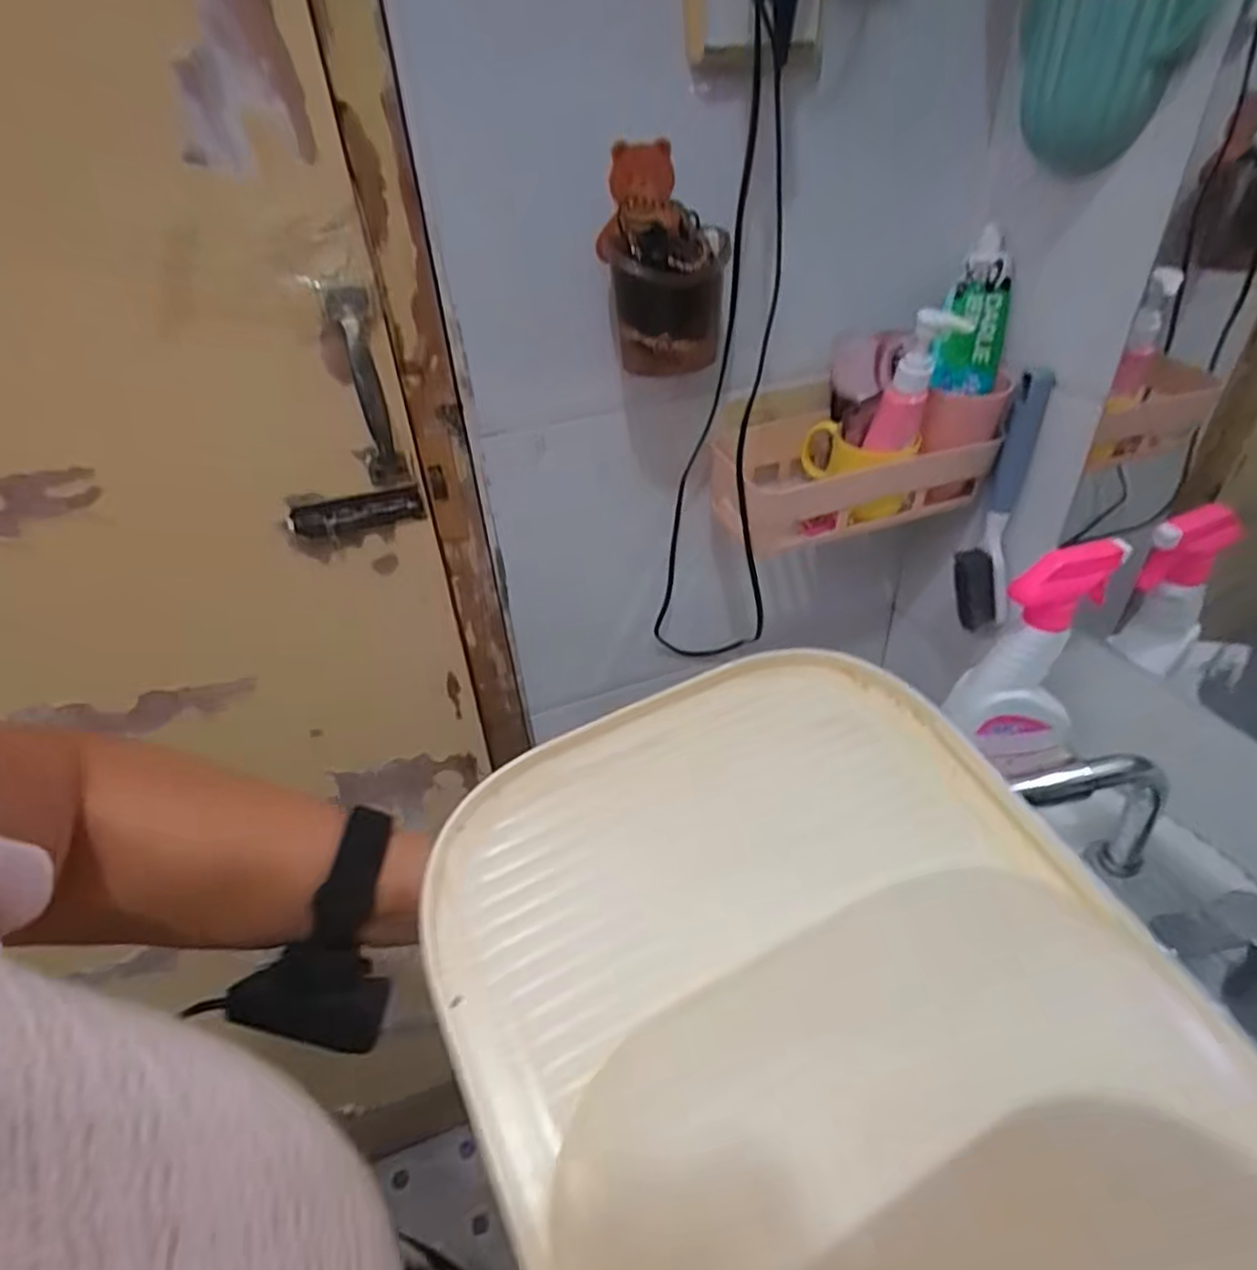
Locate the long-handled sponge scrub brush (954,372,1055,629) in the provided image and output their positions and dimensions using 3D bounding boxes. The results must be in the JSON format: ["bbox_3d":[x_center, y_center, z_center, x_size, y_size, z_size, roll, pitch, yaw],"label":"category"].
[{"bbox_3d":[0.312,-0.105,0.601,0.045,0.208,0.042,8,38,15],"label":"long-handled sponge scrub brush"}]

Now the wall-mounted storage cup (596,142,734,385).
[{"bbox_3d":[0.024,-0.254,0.497,0.083,0.129,0.062,-4,36,-1],"label":"wall-mounted storage cup"}]

